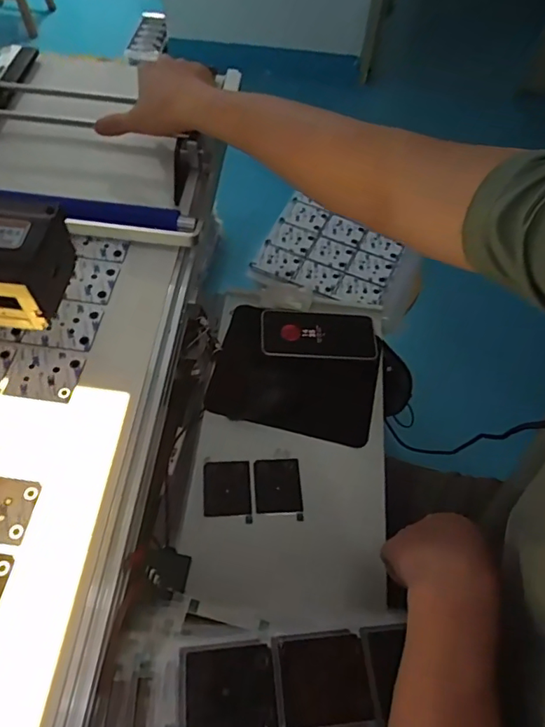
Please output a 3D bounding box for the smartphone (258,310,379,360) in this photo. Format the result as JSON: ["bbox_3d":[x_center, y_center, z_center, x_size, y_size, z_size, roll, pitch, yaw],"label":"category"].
[{"bbox_3d":[0.065,-0.042,0.712,0.159,0.009,0.077,2,57,-2],"label":"smartphone"}]

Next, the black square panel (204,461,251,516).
[{"bbox_3d":[-0.054,0.147,0.601,0.054,0.004,0.065,-1,58,-5],"label":"black square panel"}]

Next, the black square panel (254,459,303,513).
[{"bbox_3d":[0.006,0.145,0.606,0.054,0.004,0.066,-1,58,-4],"label":"black square panel"}]

